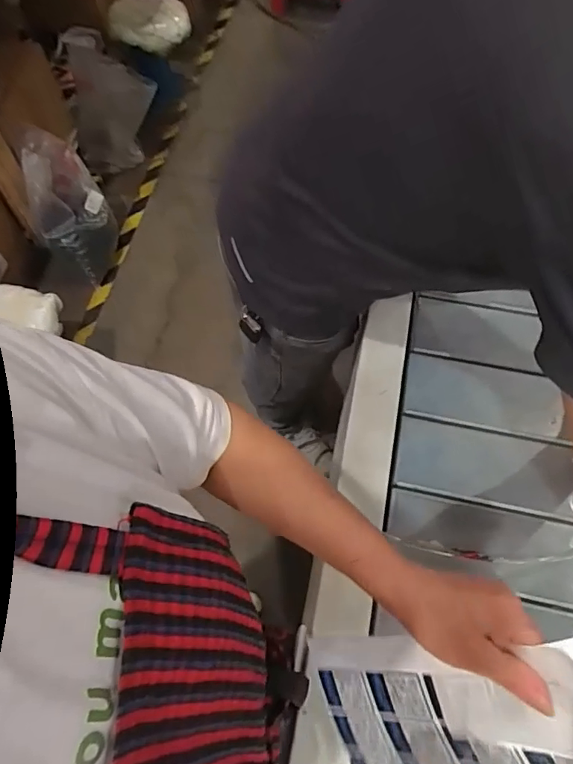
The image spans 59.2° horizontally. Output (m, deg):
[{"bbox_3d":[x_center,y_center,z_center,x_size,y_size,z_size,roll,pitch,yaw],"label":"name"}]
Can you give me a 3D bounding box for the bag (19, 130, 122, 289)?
[{"bbox_3d":[-0.655,-0.523,1.530,0.216,0.454,0.133,-20,24,-10],"label":"bag"}]

